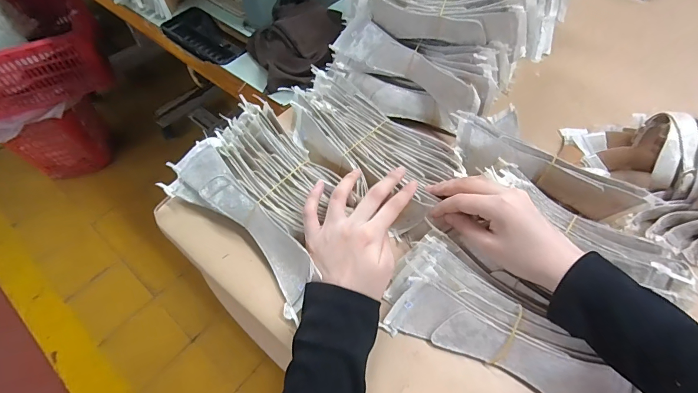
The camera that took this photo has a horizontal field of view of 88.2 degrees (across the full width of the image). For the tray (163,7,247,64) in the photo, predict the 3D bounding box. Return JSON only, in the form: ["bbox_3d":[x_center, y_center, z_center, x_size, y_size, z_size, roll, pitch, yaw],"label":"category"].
[{"bbox_3d":[-0.246,-0.270,0.614,0.171,0.015,0.079,40,65,21],"label":"tray"}]

